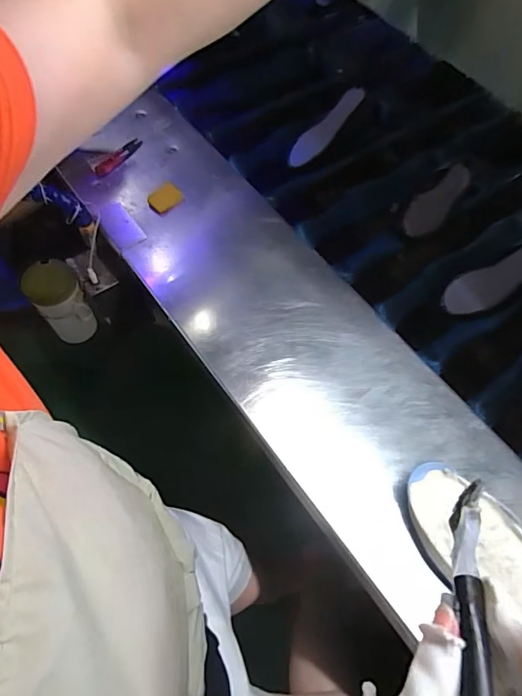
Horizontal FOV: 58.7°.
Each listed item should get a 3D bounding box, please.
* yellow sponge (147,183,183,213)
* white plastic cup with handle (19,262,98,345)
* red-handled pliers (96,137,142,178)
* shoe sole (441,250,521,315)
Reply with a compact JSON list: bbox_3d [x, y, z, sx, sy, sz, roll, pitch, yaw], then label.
[{"bbox_3d":[-0.151,-0.236,0.733,0.049,0.012,0.039,-39,71,-21],"label":"yellow sponge"},{"bbox_3d":[-0.320,-0.071,0.746,0.075,0.122,0.085,-22,61,-20],"label":"white plastic cup with handle"},{"bbox_3d":[-0.238,-0.317,0.771,0.028,0.010,0.098,33,64,13],"label":"red-handled pliers"},{"bbox_3d":[0.369,-0.105,0.712,0.188,0.009,0.059,-24,86,3],"label":"shoe sole"}]

